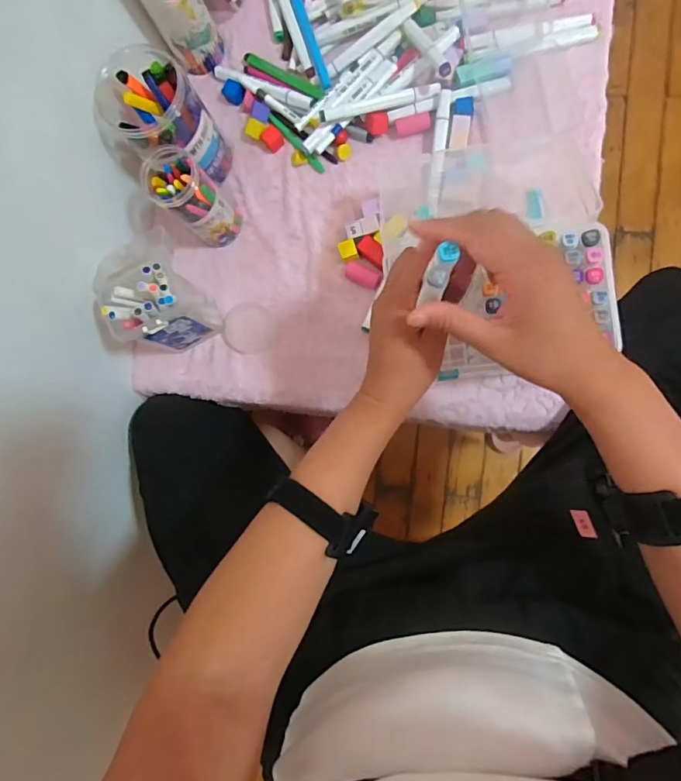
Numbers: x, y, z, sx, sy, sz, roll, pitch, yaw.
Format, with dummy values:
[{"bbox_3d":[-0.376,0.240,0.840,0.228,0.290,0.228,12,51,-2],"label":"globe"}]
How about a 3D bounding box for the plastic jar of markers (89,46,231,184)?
[{"bbox_3d":[-0.204,-0.307,0.555,0.113,0.126,0.097,-2,86,9],"label":"plastic jar of markers"}]

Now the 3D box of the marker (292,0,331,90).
[{"bbox_3d":[-0.035,-0.428,0.580,0.012,0.007,0.127,-20,83,8],"label":"marker"}]

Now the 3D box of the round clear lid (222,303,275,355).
[{"bbox_3d":[-0.114,-0.078,0.588,0.065,0.013,0.063,0,86,4],"label":"round clear lid"}]

